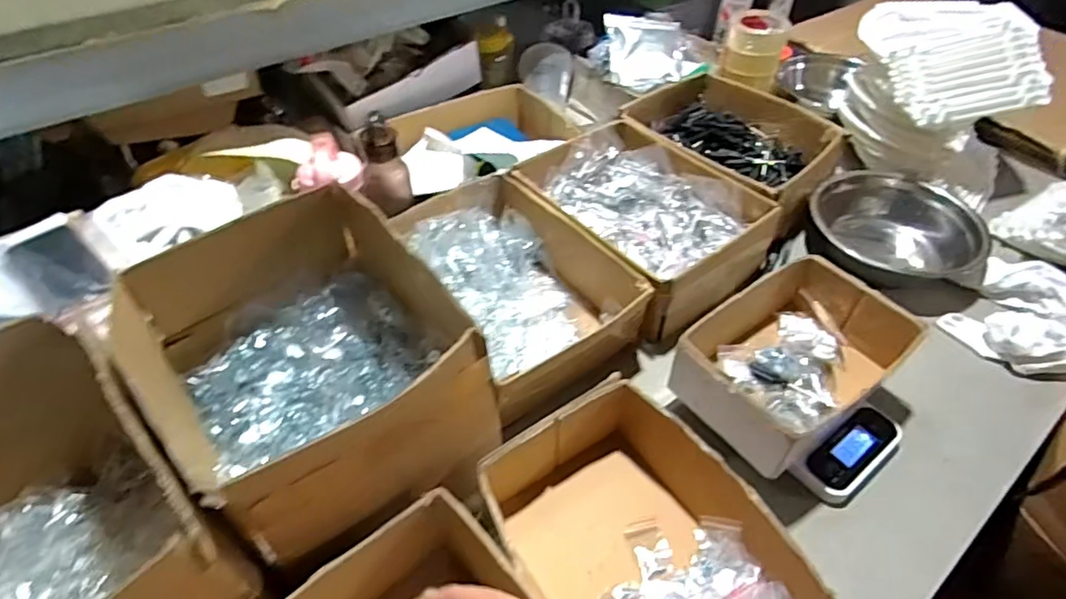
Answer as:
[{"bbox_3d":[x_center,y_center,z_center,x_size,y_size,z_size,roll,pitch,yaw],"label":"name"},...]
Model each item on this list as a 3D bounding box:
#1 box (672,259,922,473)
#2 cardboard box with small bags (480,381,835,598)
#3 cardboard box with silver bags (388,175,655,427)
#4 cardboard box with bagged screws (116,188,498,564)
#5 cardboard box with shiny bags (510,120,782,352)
[{"bbox_3d":[0.306,0.075,0.699,0.257,0.109,0.166,-29,53,-24],"label":"box"},{"bbox_3d":[0.110,0.236,0.565,0.188,0.105,0.291,-31,54,-26],"label":"cardboard box with small bags"},{"bbox_3d":[-0.036,-0.013,0.787,0.237,0.110,0.319,-29,53,-24],"label":"cardboard box with silver bags"},{"bbox_3d":[-0.223,0.067,0.591,0.246,0.182,0.313,-31,54,-26],"label":"cardboard box with bagged screws"},{"bbox_3d":[0.160,-0.125,0.884,0.272,0.102,0.329,-35,56,-28],"label":"cardboard box with shiny bags"}]

